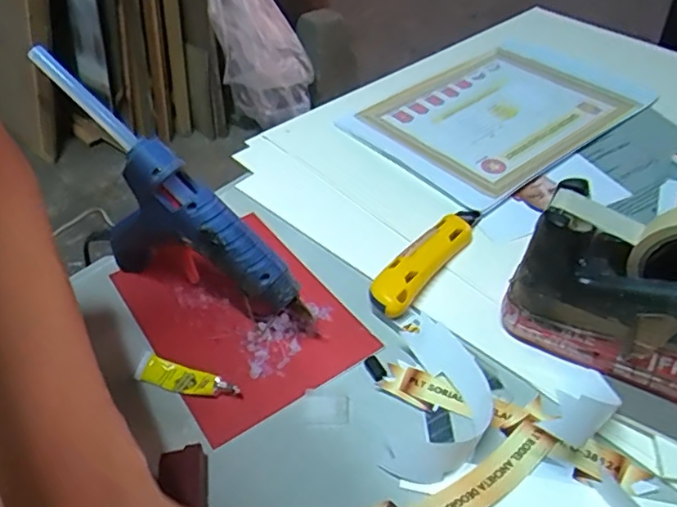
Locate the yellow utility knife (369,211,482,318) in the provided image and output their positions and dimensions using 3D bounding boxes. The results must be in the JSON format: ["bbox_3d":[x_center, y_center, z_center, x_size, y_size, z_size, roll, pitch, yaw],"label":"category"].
[{"bbox_3d":[0.075,0.001,0.484,0.033,0.022,0.144,25,50,28],"label":"yellow utility knife"}]

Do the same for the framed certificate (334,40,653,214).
[{"bbox_3d":[0.180,-0.163,0.662,0.312,0.025,0.213,-30,49,-25],"label":"framed certificate"}]

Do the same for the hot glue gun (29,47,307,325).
[{"bbox_3d":[-0.133,-0.023,0.445,0.249,0.131,0.030,43,52,1],"label":"hot glue gun"}]

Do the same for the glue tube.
[{"bbox_3d":[-0.106,0.088,0.409,0.078,0.012,0.020,15,46,19],"label":"glue tube"}]

